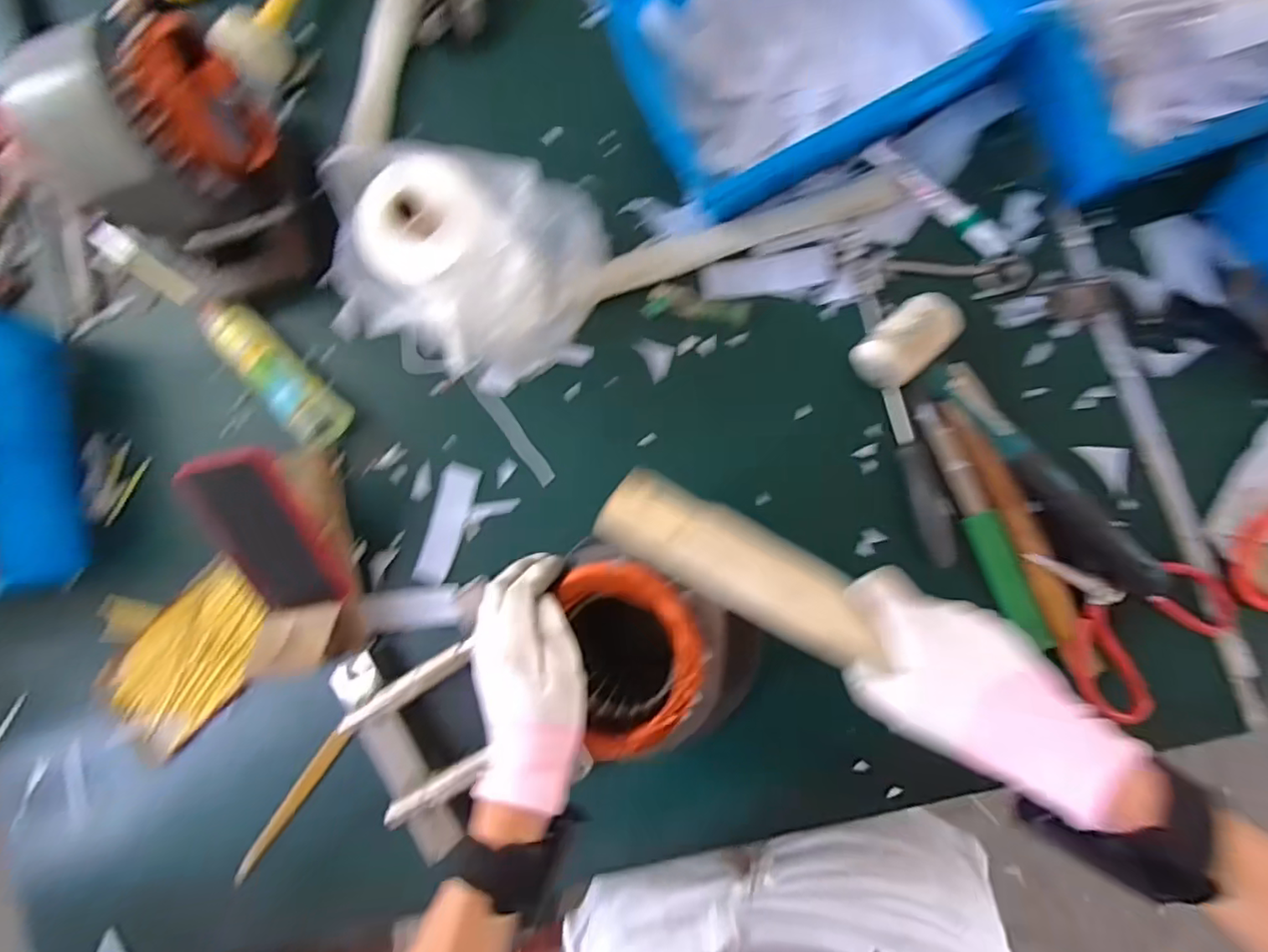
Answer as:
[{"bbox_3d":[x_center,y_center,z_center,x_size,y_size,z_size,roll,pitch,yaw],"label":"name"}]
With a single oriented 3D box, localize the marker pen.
[{"bbox_3d":[0.257,-0.237,0.500,0.143,0.016,0.021,45,94,8],"label":"marker pen"}]

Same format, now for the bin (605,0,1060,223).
[{"bbox_3d":[0.143,-0.360,0.486,0.280,0.102,0.195,-23,85,7],"label":"bin"}]

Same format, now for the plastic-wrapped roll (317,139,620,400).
[{"bbox_3d":[-0.124,-0.161,0.482,0.174,0.173,0.154,7,88,8],"label":"plastic-wrapped roll"}]

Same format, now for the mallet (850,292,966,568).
[{"bbox_3d":[0.234,-0.036,0.487,0.081,0.038,0.213,-7,97,8],"label":"mallet"}]

